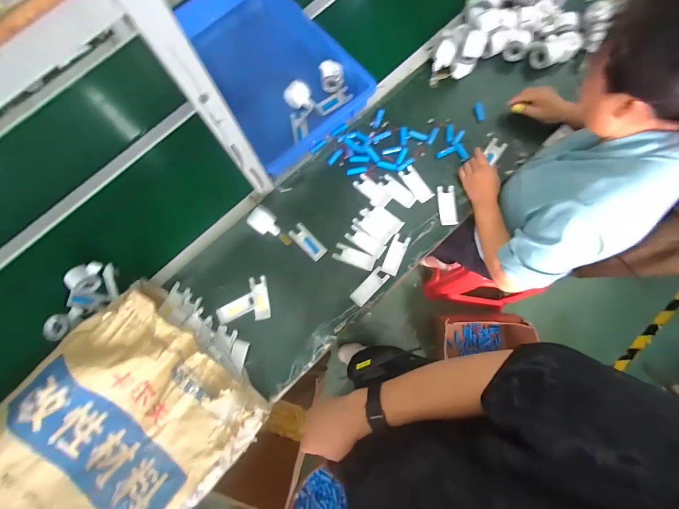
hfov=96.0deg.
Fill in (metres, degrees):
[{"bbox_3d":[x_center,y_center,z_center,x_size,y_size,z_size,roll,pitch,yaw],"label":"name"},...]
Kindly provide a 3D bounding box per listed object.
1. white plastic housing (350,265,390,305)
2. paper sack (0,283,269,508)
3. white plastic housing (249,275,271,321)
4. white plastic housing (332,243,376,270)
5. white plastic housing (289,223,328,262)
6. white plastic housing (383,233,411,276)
[{"bbox_3d":[0.075,0.080,0.769,0.040,0.014,0.106,44,85,8],"label":"white plastic housing"},{"bbox_3d":[-0.561,0.457,0.664,0.485,0.136,0.674,42,85,8],"label":"paper sack"},{"bbox_3d":[-0.202,0.112,0.782,0.040,0.017,0.108,-9,81,1],"label":"white plastic housing"},{"bbox_3d":[0.038,0.007,0.779,0.106,0.009,0.041,21,82,6],"label":"white plastic housing"},{"bbox_3d":[-0.082,-0.032,0.798,0.043,0.018,0.105,-44,82,-4],"label":"white plastic housing"},{"bbox_3d":[0.144,0.000,0.781,0.039,0.008,0.105,23,83,6],"label":"white plastic housing"}]

